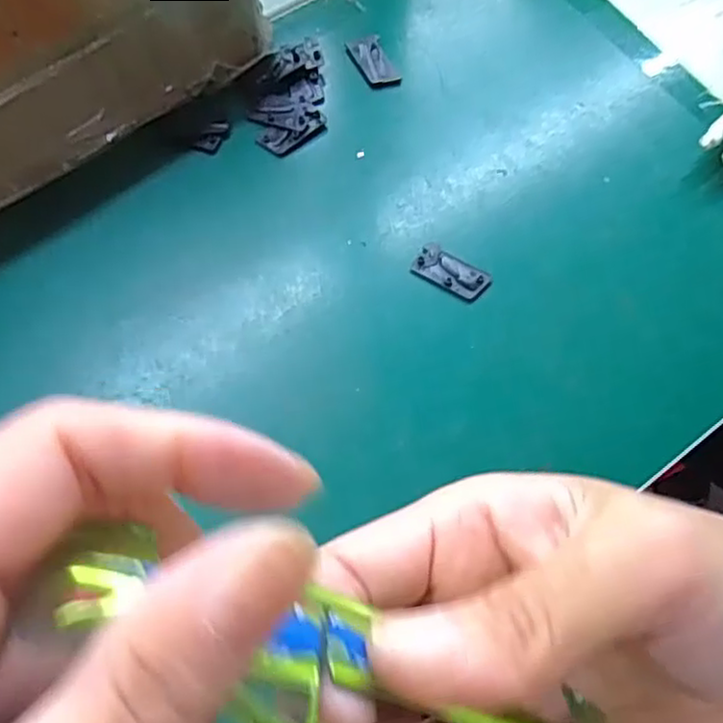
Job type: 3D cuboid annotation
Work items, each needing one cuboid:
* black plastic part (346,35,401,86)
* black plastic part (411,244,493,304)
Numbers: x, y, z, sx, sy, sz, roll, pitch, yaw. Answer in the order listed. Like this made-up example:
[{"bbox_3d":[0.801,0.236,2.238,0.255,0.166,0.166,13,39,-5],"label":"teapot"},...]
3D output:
[{"bbox_3d":[0.006,-0.157,0.357,0.020,0.005,0.028,-26,72,-12],"label":"black plastic part"},{"bbox_3d":[0.041,-0.041,0.312,0.034,0.004,0.018,31,70,9],"label":"black plastic part"}]

